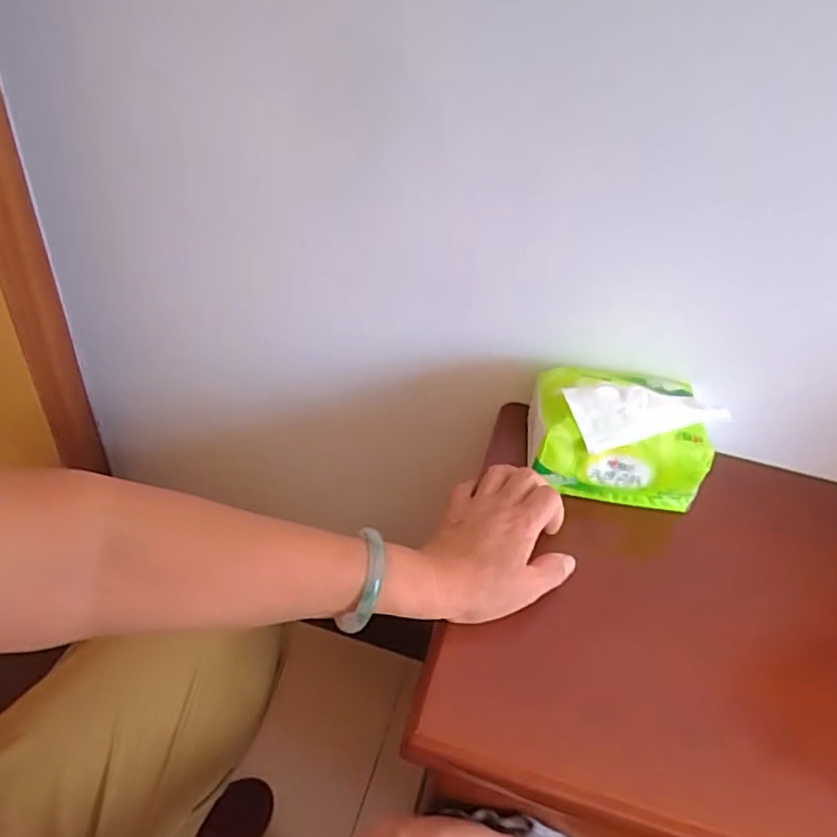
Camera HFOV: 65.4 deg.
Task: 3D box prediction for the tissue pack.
[{"bbox_3d":[0.164,0.012,0.541,0.133,0.087,0.084,8,40,0],"label":"tissue pack"}]

